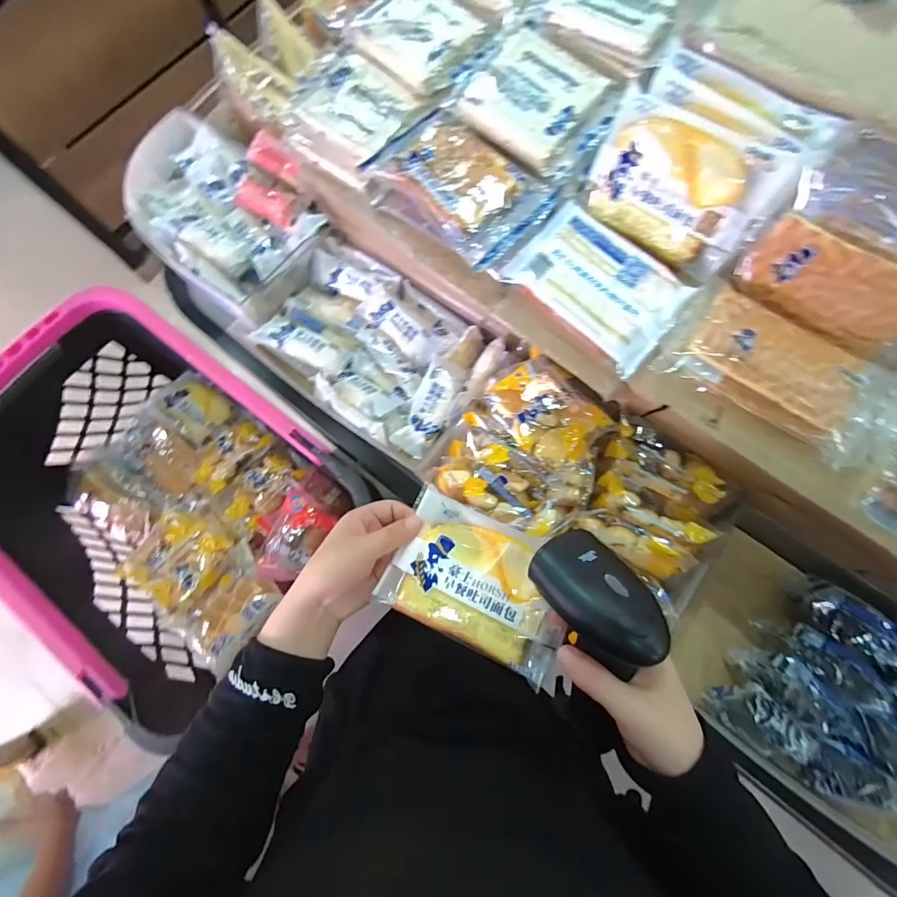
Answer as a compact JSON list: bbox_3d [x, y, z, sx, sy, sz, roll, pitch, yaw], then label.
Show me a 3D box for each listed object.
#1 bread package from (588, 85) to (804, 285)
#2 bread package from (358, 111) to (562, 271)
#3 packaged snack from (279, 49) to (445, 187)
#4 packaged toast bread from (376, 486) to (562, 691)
[{"bbox_3d":[0.199,-0.227,0.367,0.147,0.099,0.040,34,43,13],"label":"bread package"},{"bbox_3d":[0.006,-0.243,0.394,0.160,0.038,0.101,41,80,10],"label":"bread package"},{"bbox_3d":[-0.094,-0.334,0.422,0.143,0.036,0.104,40,80,10],"label":"packaged snack"},{"bbox_3d":[0.024,0.102,0.328,0.138,0.026,0.095,25,78,7],"label":"packaged toast bread"}]

